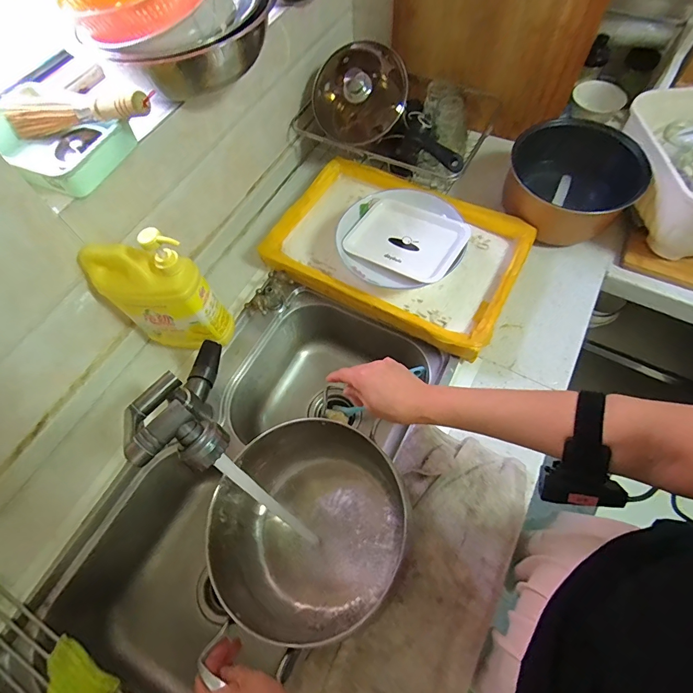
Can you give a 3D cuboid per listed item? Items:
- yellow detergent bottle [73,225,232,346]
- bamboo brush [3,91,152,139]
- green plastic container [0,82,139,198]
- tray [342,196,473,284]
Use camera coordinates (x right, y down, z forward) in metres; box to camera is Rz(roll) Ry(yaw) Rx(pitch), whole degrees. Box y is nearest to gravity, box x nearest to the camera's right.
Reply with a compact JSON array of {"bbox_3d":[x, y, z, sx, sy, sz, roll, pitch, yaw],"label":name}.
[{"bbox_3d":[-0.284,-0.077,0.582,0.169,0.219,0.063,4,64,5],"label":"yellow detergent bottle"},{"bbox_3d":[-0.355,-0.306,0.516,0.236,0.044,0.025,6,64,20],"label":"bamboo brush"},{"bbox_3d":[-0.397,-0.283,0.535,0.199,0.040,0.133,32,70,17],"label":"green plastic container"},{"bbox_3d":[0.107,-0.189,0.690,0.186,0.031,0.145,31,70,17],"label":"tray"}]

